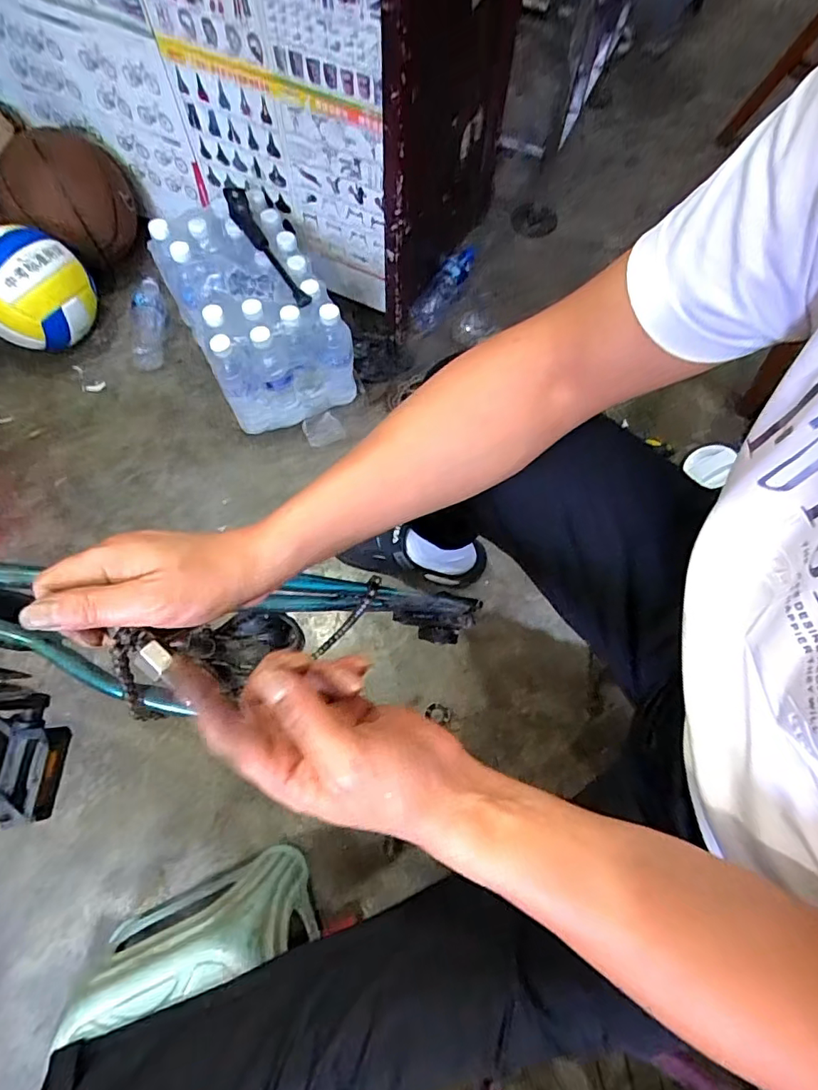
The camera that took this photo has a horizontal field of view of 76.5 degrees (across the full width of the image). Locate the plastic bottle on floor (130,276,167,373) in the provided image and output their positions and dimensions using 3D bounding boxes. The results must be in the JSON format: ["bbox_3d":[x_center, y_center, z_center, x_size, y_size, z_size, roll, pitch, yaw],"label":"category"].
[{"bbox_3d":[-0.538,-0.462,1.064,0.071,0.052,0.219,-9,70,-6],"label":"plastic bottle on floor"}]

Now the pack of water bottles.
[{"bbox_3d":[-0.288,-0.433,0.983,0.233,0.230,0.366,-27,73,-12],"label":"pack of water bottles"}]

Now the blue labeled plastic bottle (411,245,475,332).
[{"bbox_3d":[0.082,-0.566,1.129,0.056,0.057,0.250,31,71,8],"label":"blue labeled plastic bottle"}]

